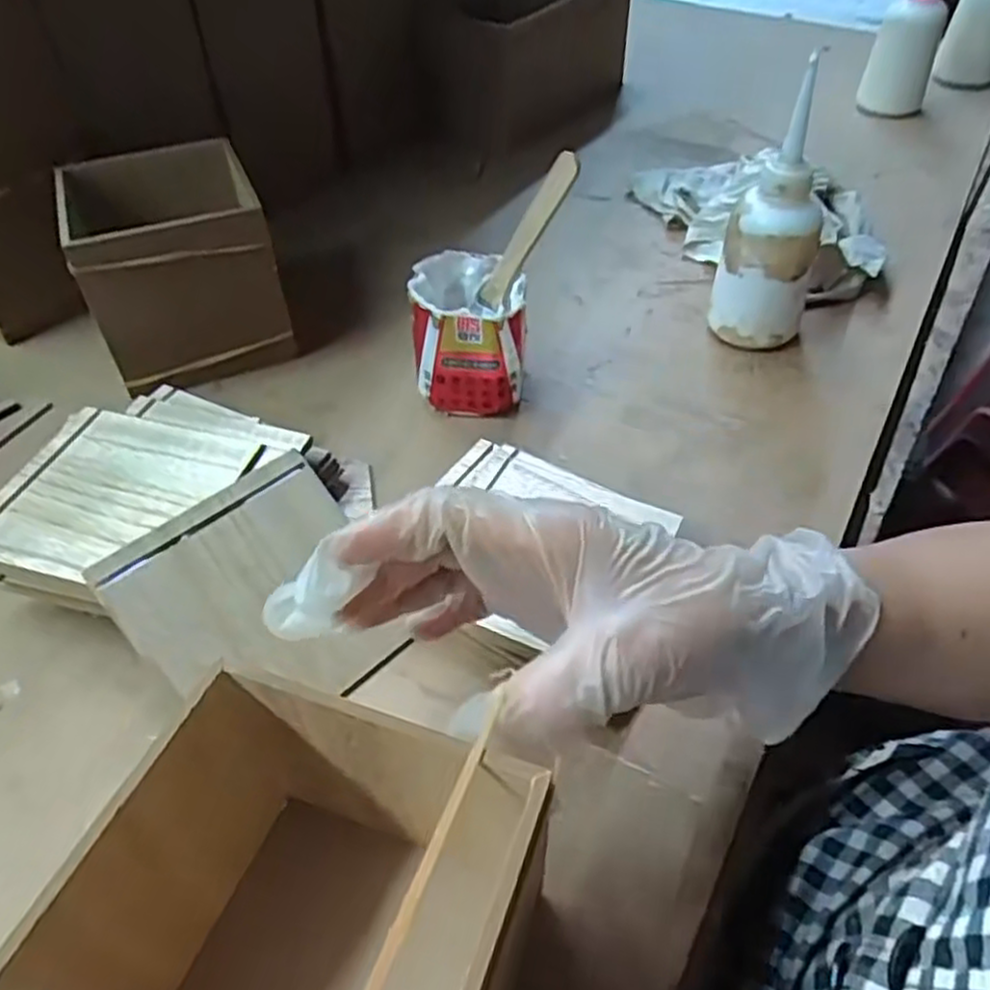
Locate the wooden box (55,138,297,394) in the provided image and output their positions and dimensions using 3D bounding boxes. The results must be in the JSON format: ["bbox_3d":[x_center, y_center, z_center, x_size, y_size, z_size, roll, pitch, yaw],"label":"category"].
[{"bbox_3d":[-0.203,-0.147,0.490,0.110,0.110,0.107,-17,49,-16],"label":"wooden box"}]

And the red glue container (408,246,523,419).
[{"bbox_3d":[-0.015,-0.098,0.468,0.066,0.078,0.068,1,46,1],"label":"red glue container"}]

